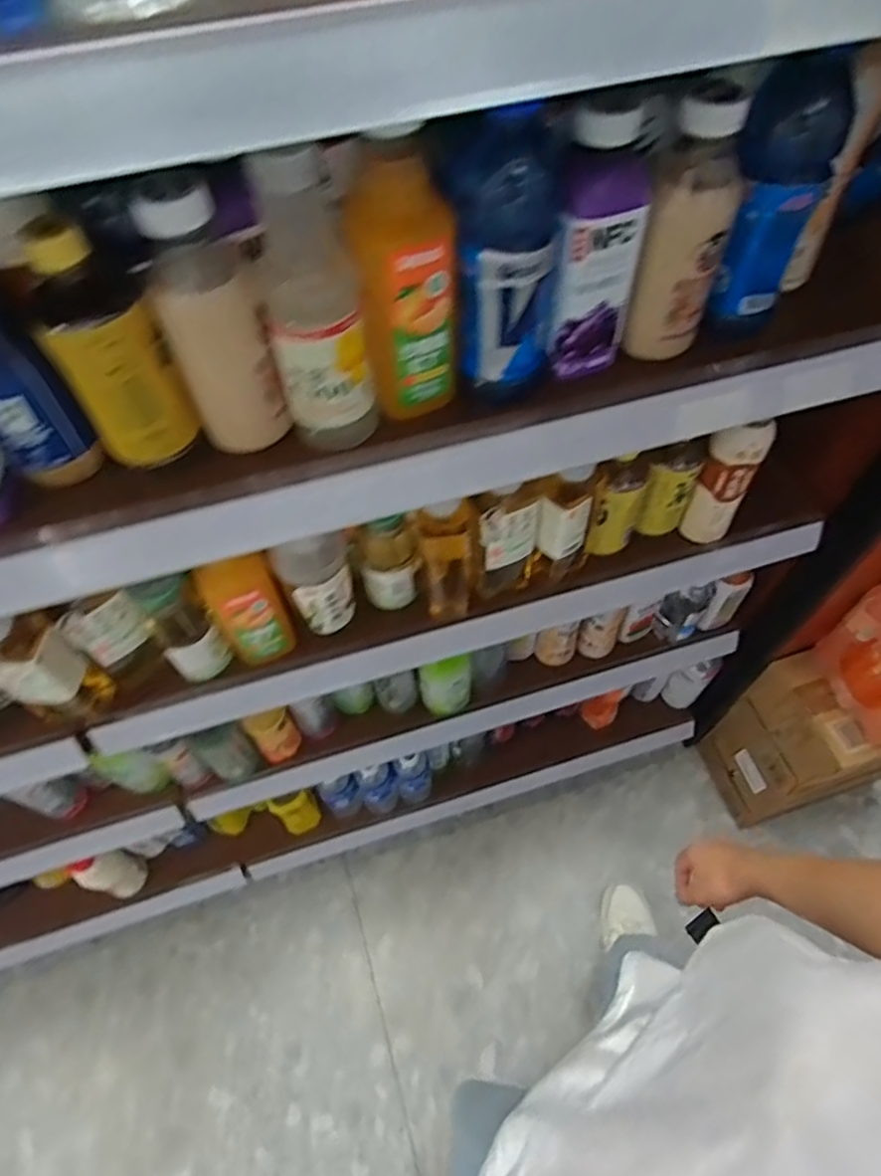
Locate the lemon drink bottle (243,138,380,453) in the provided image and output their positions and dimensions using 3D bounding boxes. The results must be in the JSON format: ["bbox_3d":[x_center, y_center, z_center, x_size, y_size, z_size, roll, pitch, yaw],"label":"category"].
[{"bbox_3d":[-0.081,-0.170,0.437,0.063,0.198,0.053,-13,59,-6],"label":"lemon drink bottle"}]

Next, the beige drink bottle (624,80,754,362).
[{"bbox_3d":[0.175,-0.249,0.482,0.061,0.160,0.062,17,61,12],"label":"beige drink bottle"}]

